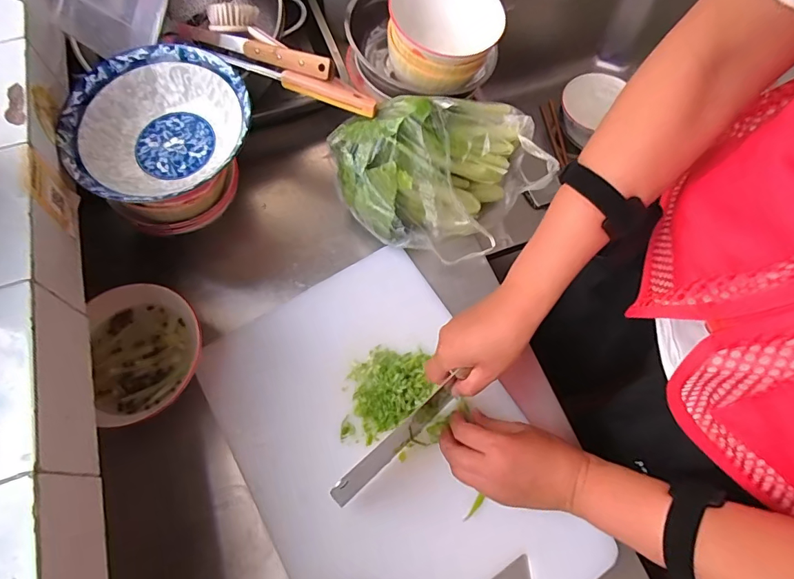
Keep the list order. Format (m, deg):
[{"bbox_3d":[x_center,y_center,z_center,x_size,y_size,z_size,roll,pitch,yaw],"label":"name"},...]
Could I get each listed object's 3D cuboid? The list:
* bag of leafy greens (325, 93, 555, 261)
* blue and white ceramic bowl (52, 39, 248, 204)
[{"bbox_3d":[0.056,-0.136,0.557,0.242,0.129,0.168,-14,67,-9],"label":"bag of leafy greens"},{"bbox_3d":[-0.265,-0.181,0.494,0.193,0.064,0.173,-38,72,-18],"label":"blue and white ceramic bowl"}]

